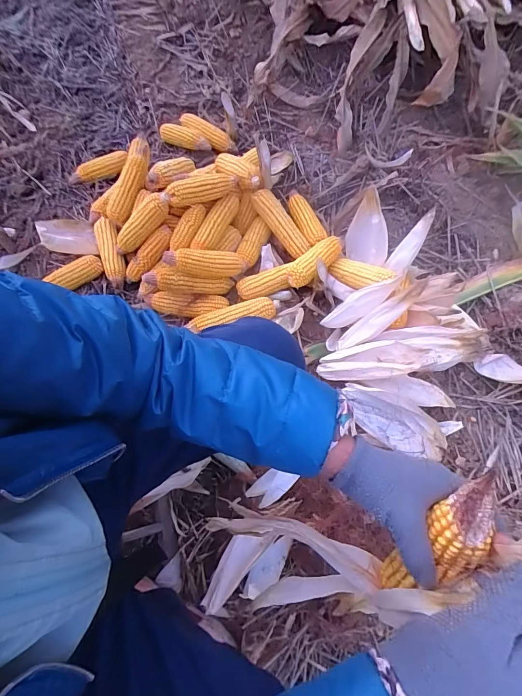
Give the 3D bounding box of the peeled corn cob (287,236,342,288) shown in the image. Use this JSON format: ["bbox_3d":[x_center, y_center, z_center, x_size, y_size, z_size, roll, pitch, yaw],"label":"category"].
[{"bbox_3d":[0.121,-0.194,0.824,0.059,0.054,0.151,41,73,17],"label":"peeled corn cob"}]

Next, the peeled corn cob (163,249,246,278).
[{"bbox_3d":[-0.128,-0.194,0.811,0.175,0.047,0.047,1,64,-20],"label":"peeled corn cob"}]

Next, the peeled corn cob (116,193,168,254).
[{"bbox_3d":[-0.287,-0.290,0.852,0.185,0.048,0.053,-33,63,30],"label":"peeled corn cob"}]

